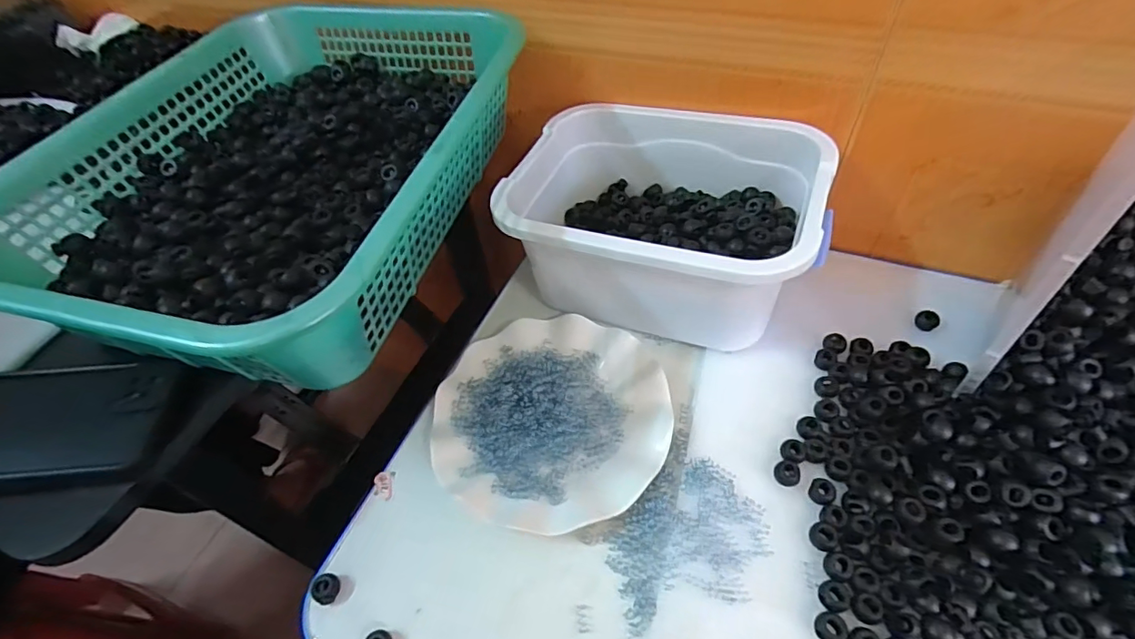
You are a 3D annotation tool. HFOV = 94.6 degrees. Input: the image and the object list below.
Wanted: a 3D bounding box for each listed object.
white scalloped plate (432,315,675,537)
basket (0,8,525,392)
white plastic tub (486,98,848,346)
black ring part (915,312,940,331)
[{"bbox_3d":[-0.012,0.073,0.417,0.178,0.024,0.177,-3,51,3],"label":"white scalloped plate"},{"bbox_3d":[-0.227,-0.121,0.409,0.301,0.087,0.374,8,52,12],"label":"basket"},{"bbox_3d":[0.080,-0.085,0.464,0.247,0.115,0.189,14,53,16],"label":"white plastic tub"},{"bbox_3d":[0.305,0.001,0.443,0.017,0.010,0.016,35,61,28],"label":"black ring part"}]

